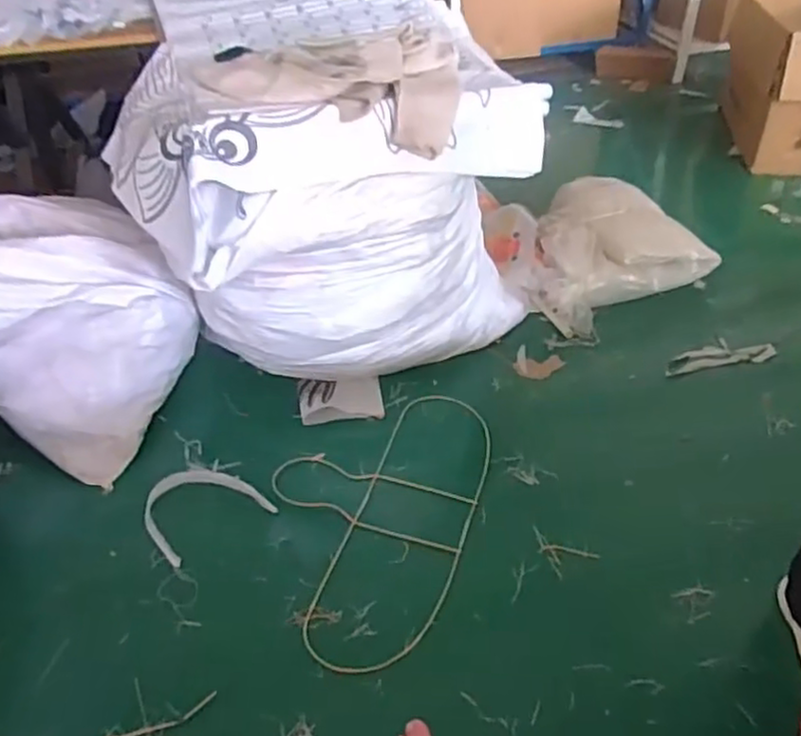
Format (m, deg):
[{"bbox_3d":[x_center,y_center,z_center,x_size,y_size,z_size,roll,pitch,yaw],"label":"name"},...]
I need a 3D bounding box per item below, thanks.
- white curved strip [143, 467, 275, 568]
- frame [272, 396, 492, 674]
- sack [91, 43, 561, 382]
[{"bbox_3d":[-0.466,0.319,1.643,0.256,0.016,0.248,-27,46,-26],"label":"white curved strip"},{"bbox_3d":[-0.066,0.295,1.614,0.481,0.030,0.774,12,42,17],"label":"frame"},{"bbox_3d":[-0.180,-0.372,1.862,0.944,0.736,0.675,-20,43,-20],"label":"sack"}]

